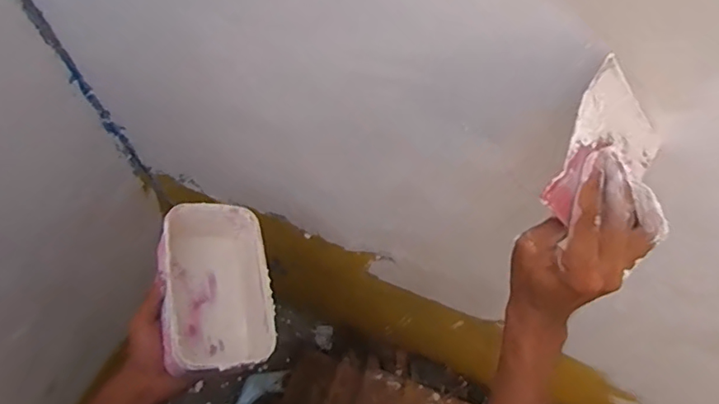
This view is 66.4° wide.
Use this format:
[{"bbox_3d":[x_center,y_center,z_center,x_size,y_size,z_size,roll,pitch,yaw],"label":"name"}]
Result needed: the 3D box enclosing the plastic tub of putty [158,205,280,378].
[{"bbox_3d":[-0.166,0.104,0.631,0.118,0.083,0.194,0,58,-28],"label":"plastic tub of putty"}]

